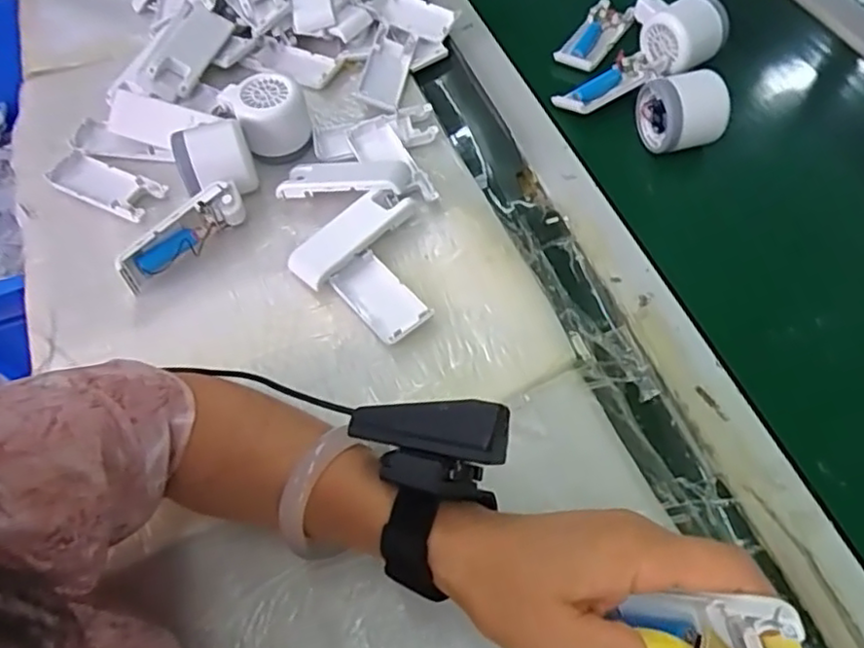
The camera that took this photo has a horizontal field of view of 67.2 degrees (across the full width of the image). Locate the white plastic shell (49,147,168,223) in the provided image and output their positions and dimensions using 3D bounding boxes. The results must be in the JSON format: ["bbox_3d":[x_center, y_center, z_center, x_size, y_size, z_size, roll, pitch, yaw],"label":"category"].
[{"bbox_3d":[-0.279,-0.119,0.549,0.114,0.011,0.041,23,62,18],"label":"white plastic shell"}]

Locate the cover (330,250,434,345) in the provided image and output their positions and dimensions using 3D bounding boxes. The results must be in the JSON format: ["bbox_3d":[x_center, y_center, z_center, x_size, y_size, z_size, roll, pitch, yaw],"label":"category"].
[{"bbox_3d":[-0.037,-0.018,0.461,0.038,0.016,0.078,-35,61,-17],"label":"cover"}]

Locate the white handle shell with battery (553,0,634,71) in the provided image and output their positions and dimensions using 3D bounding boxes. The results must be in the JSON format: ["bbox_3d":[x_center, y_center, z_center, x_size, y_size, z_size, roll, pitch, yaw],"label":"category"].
[{"bbox_3d":[0.160,-0.279,0.630,0.039,0.015,0.097,30,64,22],"label":"white handle shell with battery"}]

